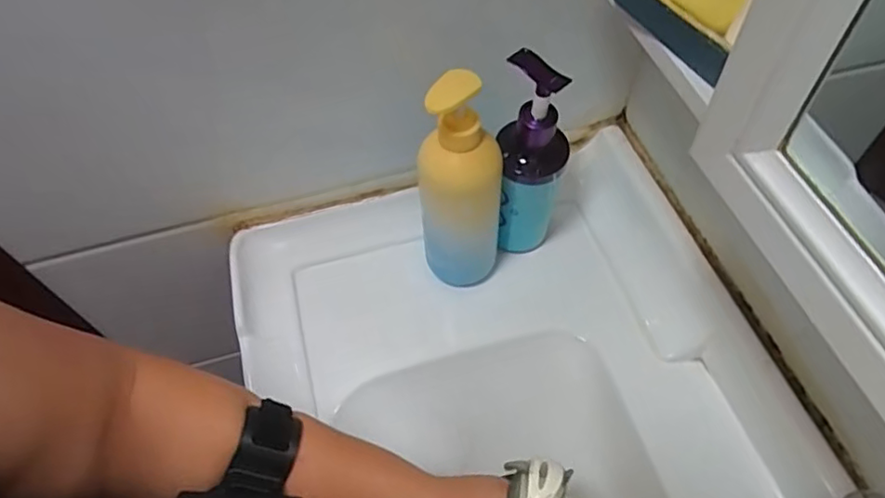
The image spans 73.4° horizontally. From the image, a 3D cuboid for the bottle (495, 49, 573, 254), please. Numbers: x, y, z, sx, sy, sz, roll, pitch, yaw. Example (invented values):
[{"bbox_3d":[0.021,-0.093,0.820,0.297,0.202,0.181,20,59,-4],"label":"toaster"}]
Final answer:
[{"bbox_3d":[0.085,-0.081,0.572,0.059,0.217,0.052,-5,55,0],"label":"bottle"}]

